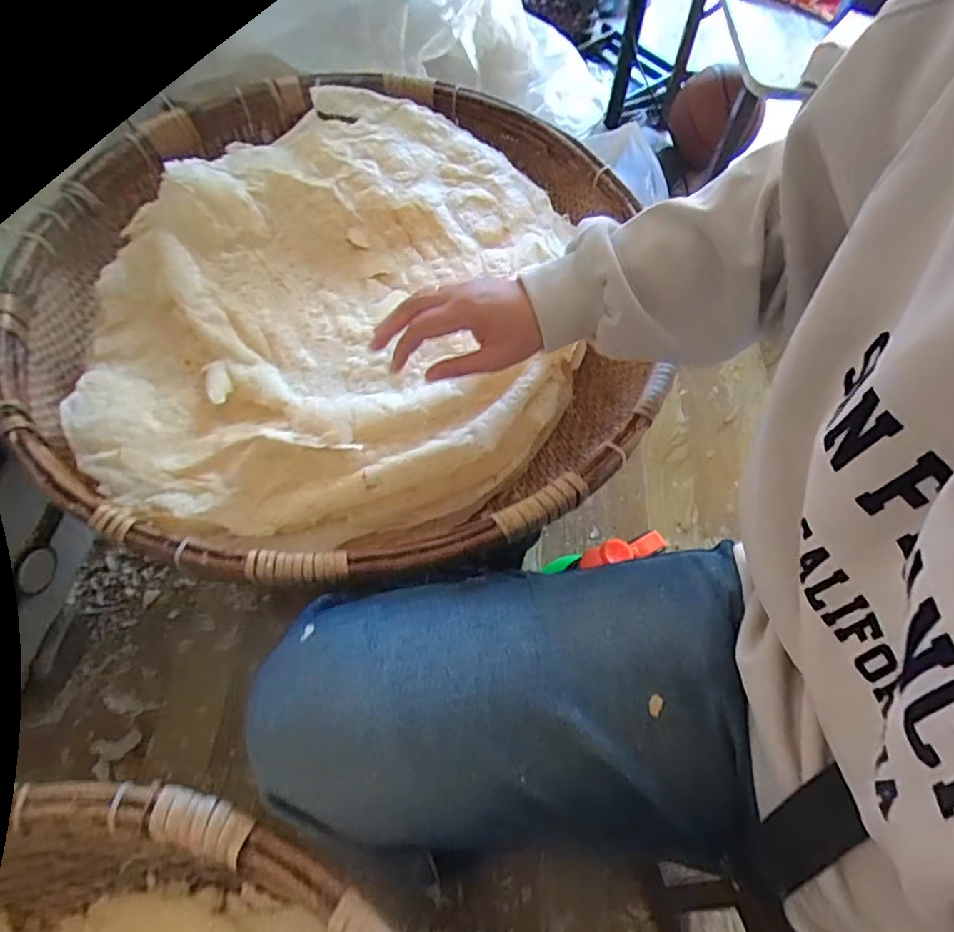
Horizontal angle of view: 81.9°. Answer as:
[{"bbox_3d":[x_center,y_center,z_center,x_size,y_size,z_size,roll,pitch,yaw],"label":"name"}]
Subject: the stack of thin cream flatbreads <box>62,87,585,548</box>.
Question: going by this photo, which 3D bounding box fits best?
[{"bbox_3d":[-0.146,-0.195,0.588,0.506,0.128,0.543,7,60,2],"label":"stack of thin cream flatbreads"}]

